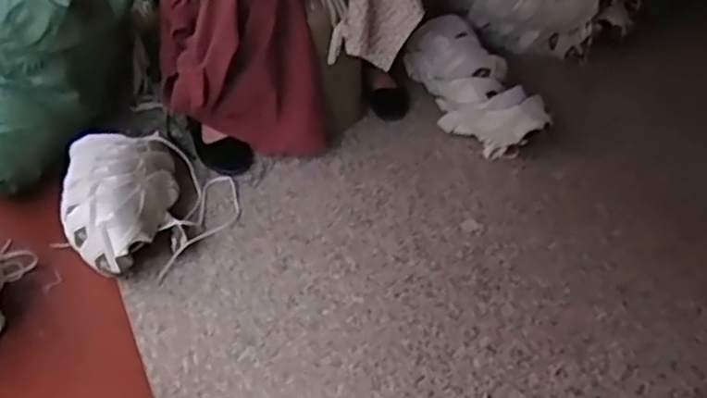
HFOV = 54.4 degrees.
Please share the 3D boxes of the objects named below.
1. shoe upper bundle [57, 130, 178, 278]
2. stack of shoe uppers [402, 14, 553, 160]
[{"bbox_3d":[-0.424,0.005,1.236,0.189,0.120,0.303,-3,40,-4],"label":"shoe upper bundle"},{"bbox_3d":[0.264,-0.274,1.560,0.172,0.131,0.407,-15,44,-15],"label":"stack of shoe uppers"}]

